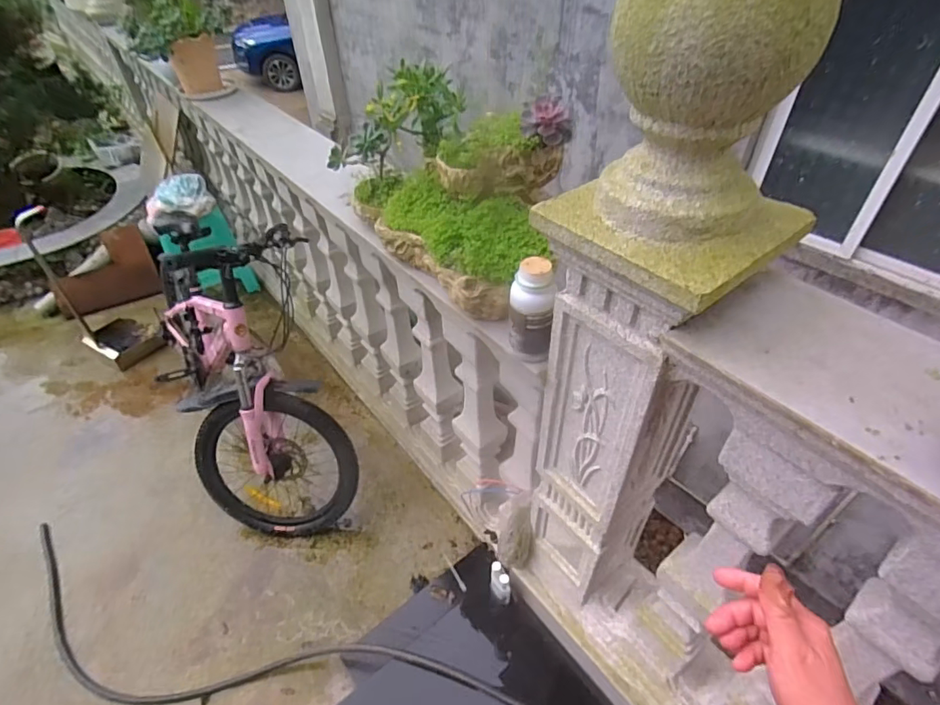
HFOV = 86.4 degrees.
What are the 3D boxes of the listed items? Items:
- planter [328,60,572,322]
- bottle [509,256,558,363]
[{"bbox_3d":[-0.089,-0.369,1.013,0.218,0.301,0.622,-27,49,-24],"label":"planter"},{"bbox_3d":[0.098,-0.065,0.800,0.066,0.165,0.063,3,44,4],"label":"bottle"}]

